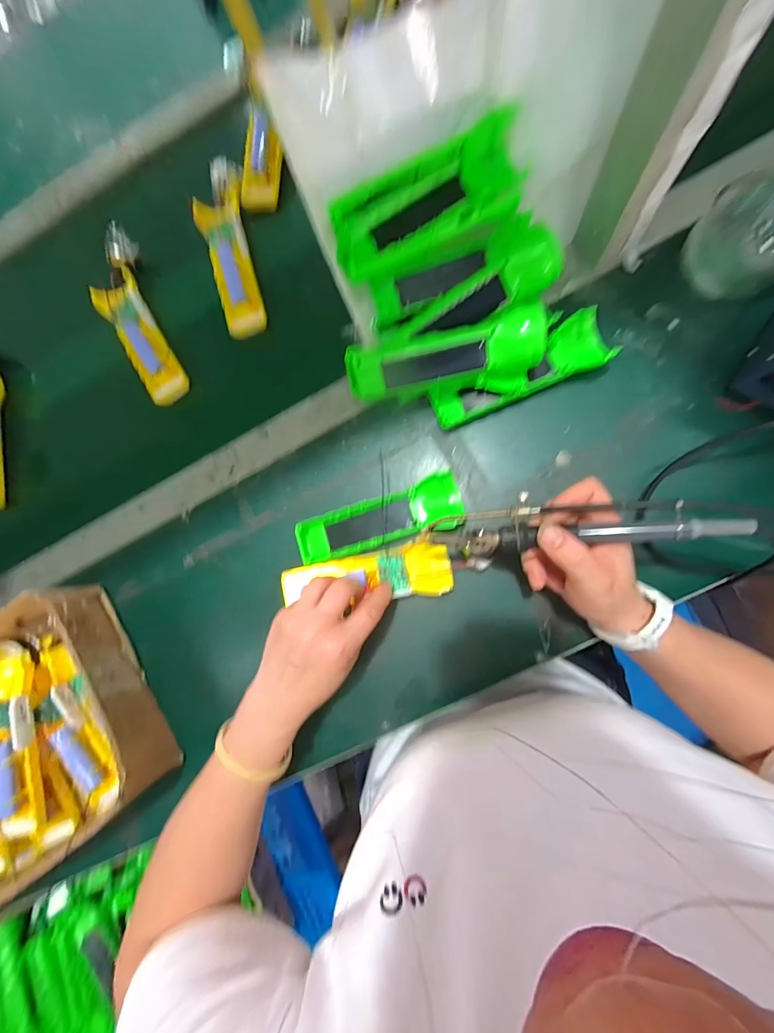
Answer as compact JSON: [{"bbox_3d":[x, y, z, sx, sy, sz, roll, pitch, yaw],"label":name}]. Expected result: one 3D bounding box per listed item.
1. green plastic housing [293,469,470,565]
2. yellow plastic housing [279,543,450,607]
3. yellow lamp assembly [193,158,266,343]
[{"bbox_3d":[-0.009,0.006,0.368,0.163,0.025,0.048,-18,84,7],"label":"green plastic housing"},{"bbox_3d":[-0.022,0.054,0.356,0.162,0.024,0.045,-5,86,4],"label":"yellow plastic housing"},{"bbox_3d":[-0.183,-0.307,0.426,0.054,0.027,0.210,-13,85,8],"label":"yellow lamp assembly"}]

